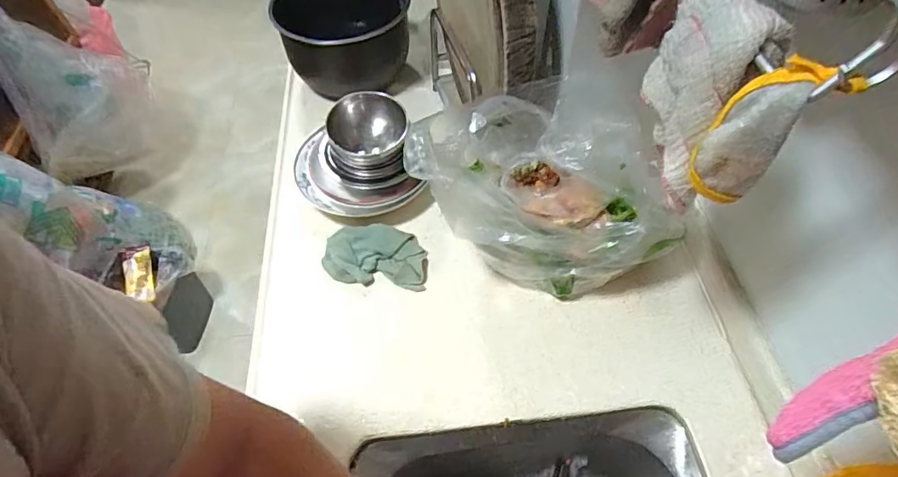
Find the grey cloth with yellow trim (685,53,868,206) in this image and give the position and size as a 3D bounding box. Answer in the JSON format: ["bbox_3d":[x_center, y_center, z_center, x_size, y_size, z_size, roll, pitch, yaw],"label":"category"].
[{"bbox_3d":[0.205,-0.068,0.336,0.059,0.104,0.031,36,63,24],"label":"grey cloth with yellow trim"}]

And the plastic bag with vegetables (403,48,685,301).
[{"bbox_3d":[0.102,-0.048,0.627,0.283,0.216,0.202,-14,55,-8],"label":"plastic bag with vegetables"}]

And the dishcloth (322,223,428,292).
[{"bbox_3d":[-0.101,0.022,0.694,0.142,0.031,0.085,4,55,3],"label":"dishcloth"}]

